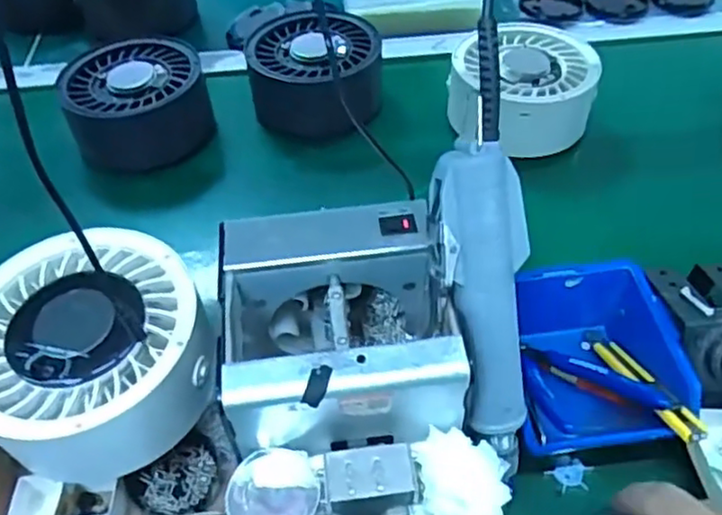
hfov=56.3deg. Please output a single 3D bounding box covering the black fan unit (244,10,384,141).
[{"bbox_3d":[-0.048,-0.188,0.715,0.137,0.084,0.128,6,48,7],"label":"black fan unit"}]

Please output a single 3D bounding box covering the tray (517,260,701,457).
[{"bbox_3d":[0.152,0.070,0.458,0.110,0.061,0.128,-3,47,-1],"label":"tray"}]

